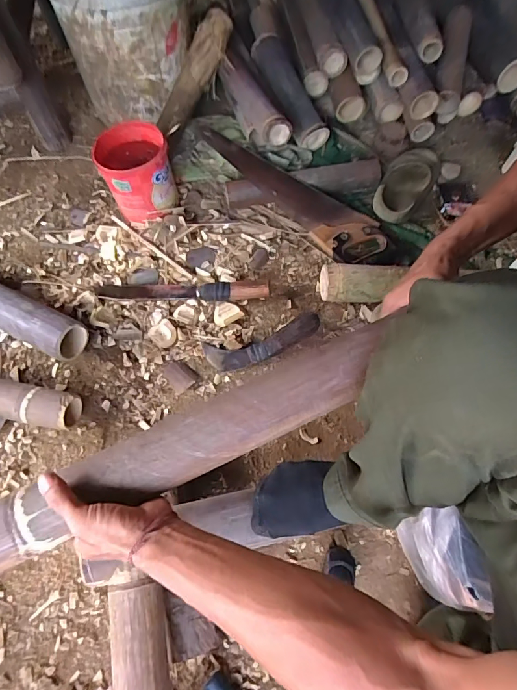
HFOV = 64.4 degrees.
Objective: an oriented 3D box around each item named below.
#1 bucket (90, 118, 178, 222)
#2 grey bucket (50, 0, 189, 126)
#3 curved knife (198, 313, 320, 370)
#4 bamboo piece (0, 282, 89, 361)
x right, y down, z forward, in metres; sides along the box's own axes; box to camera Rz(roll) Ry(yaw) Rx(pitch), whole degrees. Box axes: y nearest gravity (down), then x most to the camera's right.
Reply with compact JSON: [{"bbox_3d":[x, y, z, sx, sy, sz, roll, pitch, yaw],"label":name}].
[{"bbox_3d":[-0.250,-0.350,0.856,0.131,0.148,0.141,0,63,0],"label":"bucket"},{"bbox_3d":[-0.294,-0.729,0.896,0.281,0.339,0.308,0,63,0],"label":"grey bucket"},{"bbox_3d":[0.009,-0.006,0.758,0.218,0.041,0.066,-13,63,-7],"label":"curved knife"},{"bbox_3d":[-0.524,-0.101,0.756,0.482,0.062,0.079,24,66,12],"label":"bamboo piece"}]

